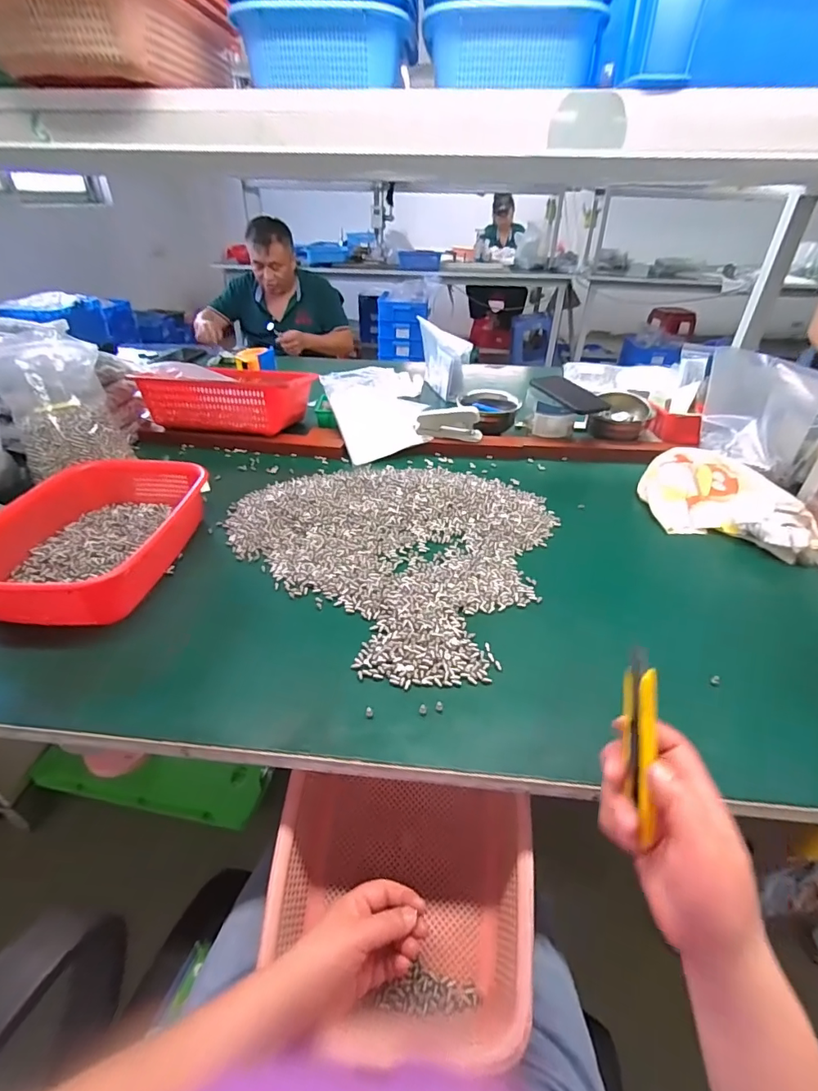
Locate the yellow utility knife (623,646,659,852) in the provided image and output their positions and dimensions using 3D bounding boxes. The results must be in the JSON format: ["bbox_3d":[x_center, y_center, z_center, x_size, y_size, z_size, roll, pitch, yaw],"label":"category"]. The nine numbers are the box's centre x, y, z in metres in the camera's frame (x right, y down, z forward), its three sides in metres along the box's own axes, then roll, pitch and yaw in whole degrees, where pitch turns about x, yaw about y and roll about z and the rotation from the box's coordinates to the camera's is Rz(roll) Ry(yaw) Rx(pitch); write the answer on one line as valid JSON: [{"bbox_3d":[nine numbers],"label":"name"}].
[{"bbox_3d":[0.146,0.124,0.304,0.018,0.119,0.012,-2,2,0],"label":"yellow utility knife"}]

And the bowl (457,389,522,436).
[{"bbox_3d":[0.163,-0.265,0.963,0.110,0.070,0.109,-1,37,1],"label":"bowl"}]

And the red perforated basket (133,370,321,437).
[{"bbox_3d":[-0.351,-0.295,0.955,0.284,0.090,0.177,6,37,11],"label":"red perforated basket"}]

